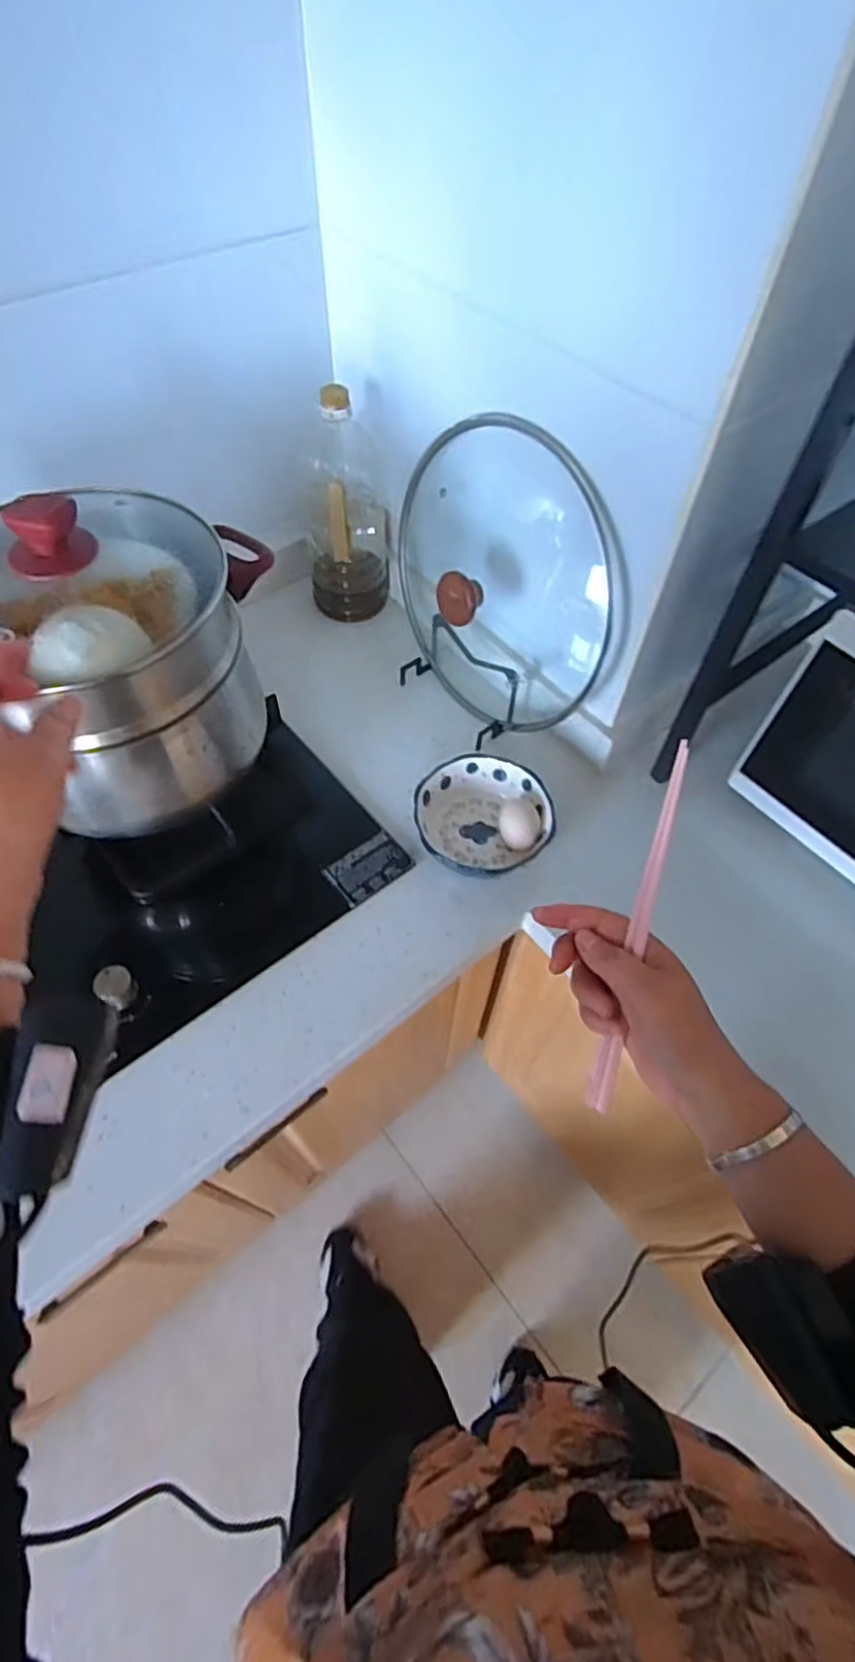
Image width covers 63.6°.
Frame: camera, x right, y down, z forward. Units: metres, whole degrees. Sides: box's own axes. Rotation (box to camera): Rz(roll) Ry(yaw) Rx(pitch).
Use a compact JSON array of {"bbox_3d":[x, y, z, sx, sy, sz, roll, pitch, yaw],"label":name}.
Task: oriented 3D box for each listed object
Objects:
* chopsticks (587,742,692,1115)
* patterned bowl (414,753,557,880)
[{"bbox_3d":[0.121,0.073,0.407,0.013,0.229,0.010,8,19,4],"label":"chopsticks"},{"bbox_3d":[0.061,-0.014,0.758,0.151,0.044,0.142,15,58,8],"label":"patterned bowl"}]

